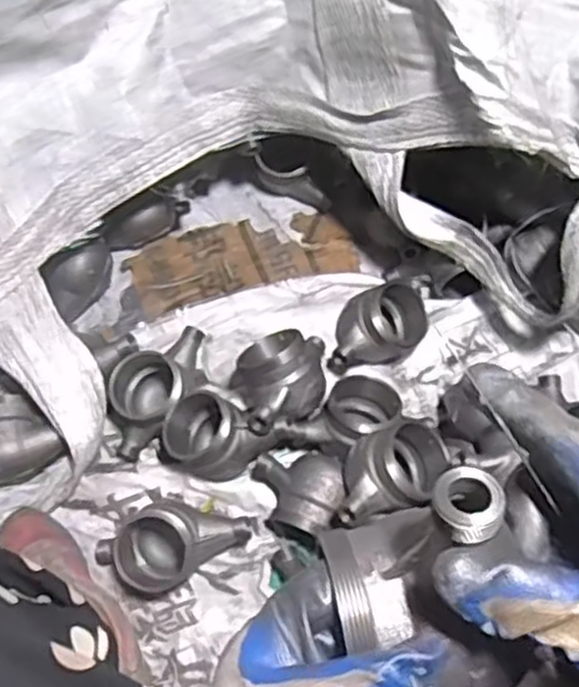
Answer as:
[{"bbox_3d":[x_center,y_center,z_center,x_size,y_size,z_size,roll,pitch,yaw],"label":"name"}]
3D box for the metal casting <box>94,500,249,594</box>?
[{"bbox_3d":[-0.122,0.203,0.800,0.155,0.073,0.078,-23,63,-9],"label":"metal casting"}]

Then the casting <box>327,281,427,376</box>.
[{"bbox_3d":[0.098,-0.027,0.908,0.130,0.078,0.095,-20,62,-8],"label":"casting"}]

